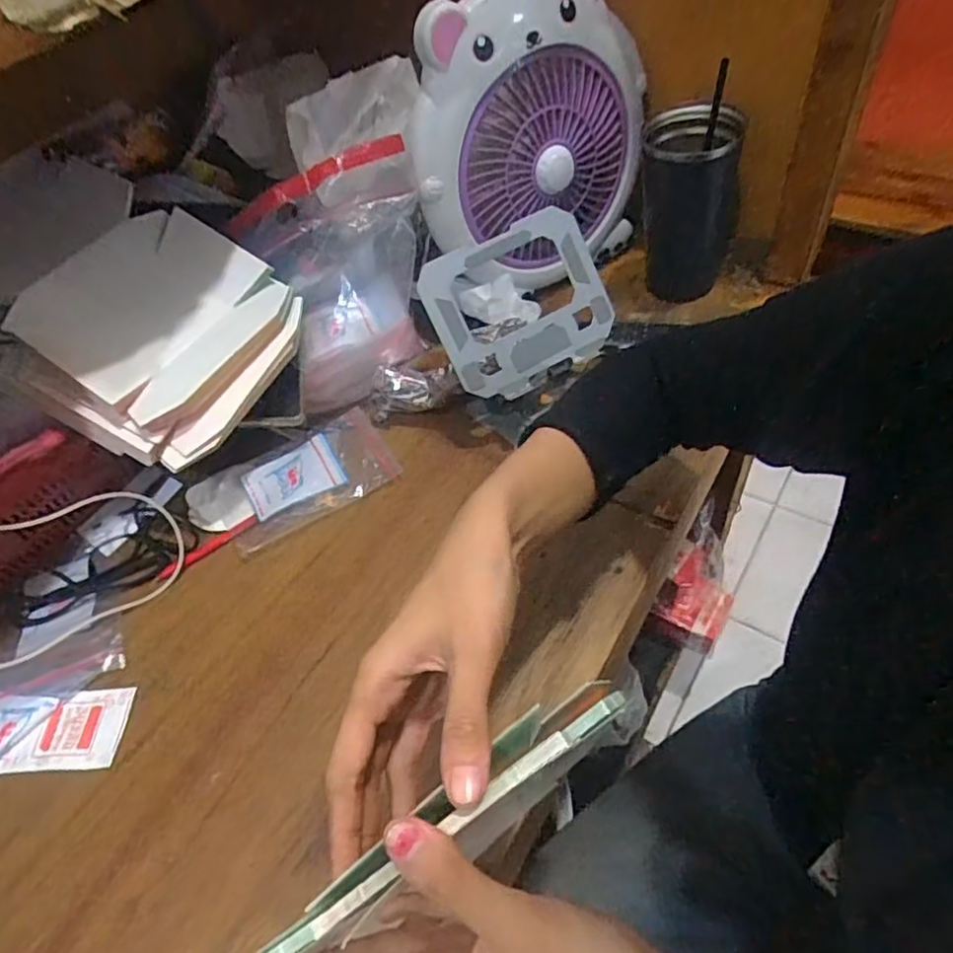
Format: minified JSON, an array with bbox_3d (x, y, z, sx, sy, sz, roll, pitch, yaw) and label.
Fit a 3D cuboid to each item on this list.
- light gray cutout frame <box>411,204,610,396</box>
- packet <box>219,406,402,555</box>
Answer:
[{"bbox_3d":[0.040,-0.142,0.523,0.150,0.012,0.124,-28,101,-12],"label":"light gray cutout frame"},{"bbox_3d":[-0.154,-0.004,0.566,0.147,0.014,0.093,-28,53,-11],"label":"packet"}]

